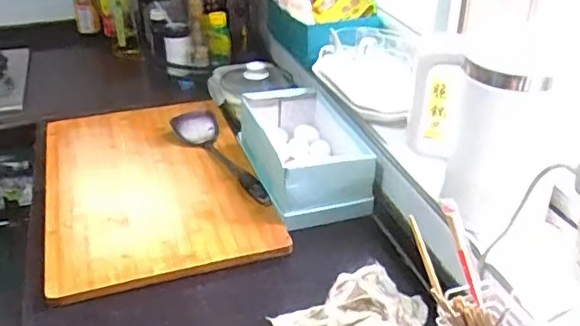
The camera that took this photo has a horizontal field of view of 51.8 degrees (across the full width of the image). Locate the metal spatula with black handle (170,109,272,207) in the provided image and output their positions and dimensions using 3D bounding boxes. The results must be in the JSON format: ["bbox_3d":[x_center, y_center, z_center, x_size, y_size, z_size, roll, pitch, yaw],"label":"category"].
[{"bbox_3d":[-0.122,-0.020,1.132,0.087,0.026,0.342,-20,39,-31],"label":"metal spatula with black handle"}]

